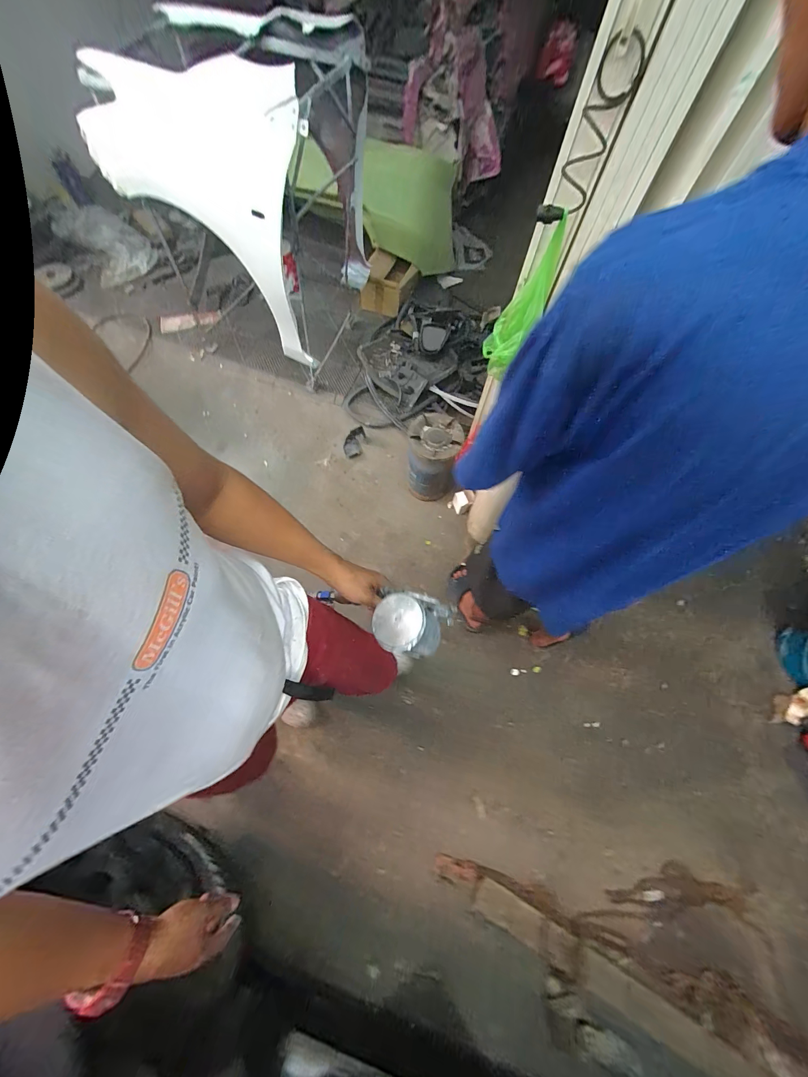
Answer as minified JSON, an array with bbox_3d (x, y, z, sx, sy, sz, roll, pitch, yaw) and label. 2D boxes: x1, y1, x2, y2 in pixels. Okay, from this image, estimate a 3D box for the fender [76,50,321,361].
[{"bbox_3d":[-0.649,-1.094,1.276,0.670,0.730,0.239,24,69,8],"label":"fender"}]

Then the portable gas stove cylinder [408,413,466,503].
[{"bbox_3d":[0.118,-0.346,1.543,0.199,0.361,0.217,6,67,1],"label":"portable gas stove cylinder"}]

